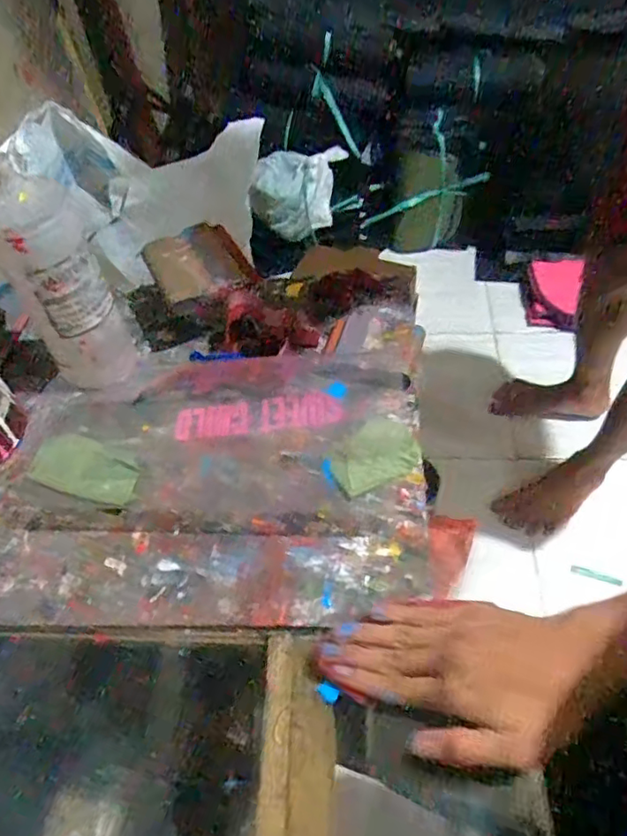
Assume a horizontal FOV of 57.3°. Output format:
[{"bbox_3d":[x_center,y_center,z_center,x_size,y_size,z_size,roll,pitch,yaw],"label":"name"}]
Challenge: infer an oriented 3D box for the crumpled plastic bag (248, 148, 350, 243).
[{"bbox_3d":[-0.041,-0.627,1.588,0.226,0.173,0.177,7,54,11],"label":"crumpled plastic bag"}]

